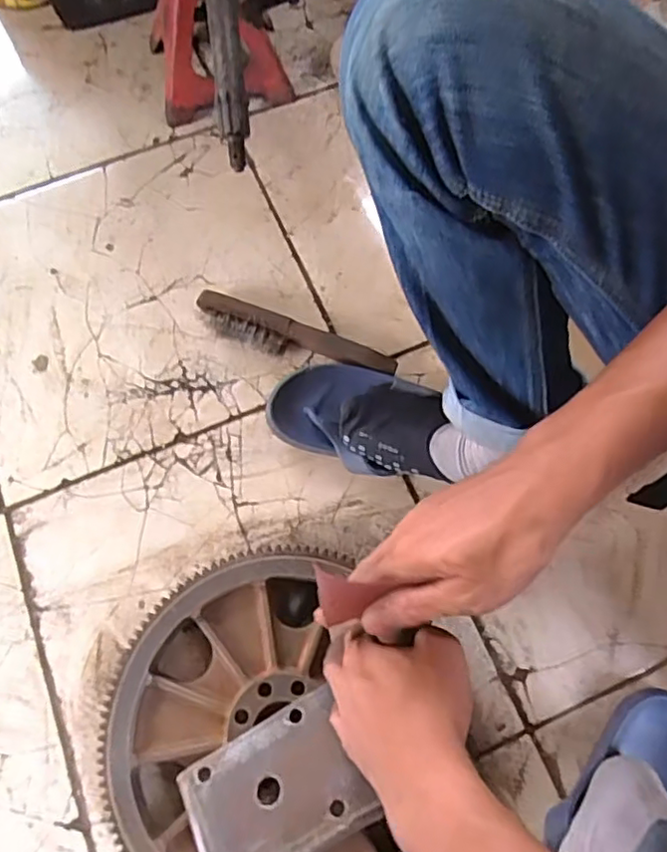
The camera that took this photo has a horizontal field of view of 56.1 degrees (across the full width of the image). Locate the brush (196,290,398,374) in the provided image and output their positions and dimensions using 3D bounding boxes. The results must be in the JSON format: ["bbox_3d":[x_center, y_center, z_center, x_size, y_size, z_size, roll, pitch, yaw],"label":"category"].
[{"bbox_3d":[-0.044,-0.099,0.717,0.233,0.033,0.048,16,71,6],"label":"brush"}]

